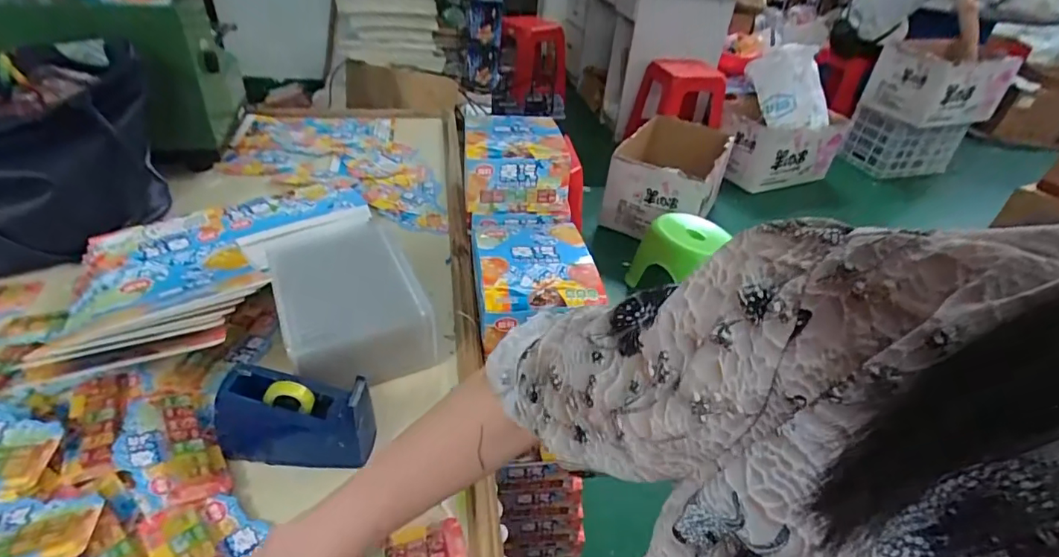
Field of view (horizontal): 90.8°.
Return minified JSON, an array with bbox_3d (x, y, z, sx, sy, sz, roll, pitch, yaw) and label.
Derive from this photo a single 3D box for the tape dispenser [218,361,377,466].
[{"bbox_3d":[-0.222,0.131,0.497,0.145,0.078,0.052,5,37,-1],"label":"tape dispenser"}]

